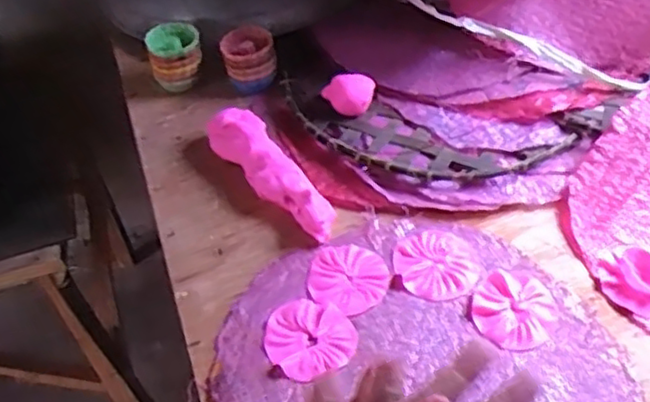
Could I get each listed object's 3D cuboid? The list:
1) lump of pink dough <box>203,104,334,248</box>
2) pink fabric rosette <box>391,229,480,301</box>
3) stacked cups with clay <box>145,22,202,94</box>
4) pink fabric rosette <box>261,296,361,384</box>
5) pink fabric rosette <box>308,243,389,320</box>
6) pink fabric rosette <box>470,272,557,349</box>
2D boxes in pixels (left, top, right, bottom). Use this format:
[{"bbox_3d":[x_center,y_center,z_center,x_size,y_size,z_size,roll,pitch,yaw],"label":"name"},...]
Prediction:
[{"bbox_3d":[-0.060,-0.031,0.736,0.062,0.049,0.202,-26,50,-18],"label":"lump of pink dough"},{"bbox_3d":[0.107,0.060,0.664,0.077,0.004,0.079,-3,46,3],"label":"pink fabric rosette"},{"bbox_3d":[-0.186,-0.181,0.868,0.065,0.080,0.064,-11,47,-4],"label":"stacked cups with clay"},{"bbox_3d":[-0.014,0.121,0.618,0.075,0.004,0.080,-3,46,3],"label":"pink fabric rosette"},{"bbox_3d":[0.021,0.072,0.657,0.070,0.008,0.079,7,48,12],"label":"pink fabric rosette"},{"bbox_3d":[0.172,0.095,0.626,0.069,0.004,0.079,26,54,27],"label":"pink fabric rosette"}]

